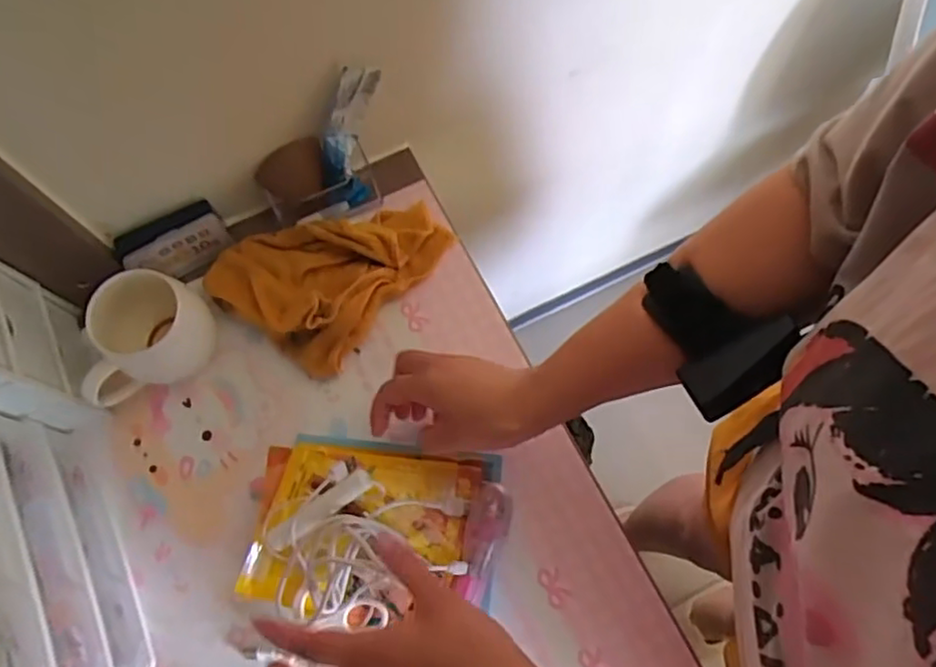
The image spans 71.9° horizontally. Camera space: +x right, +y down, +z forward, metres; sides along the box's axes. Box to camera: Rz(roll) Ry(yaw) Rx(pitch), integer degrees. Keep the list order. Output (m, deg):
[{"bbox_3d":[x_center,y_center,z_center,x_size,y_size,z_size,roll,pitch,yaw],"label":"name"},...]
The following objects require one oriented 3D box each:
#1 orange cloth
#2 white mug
[{"bbox_3d":[-0.128,-0.071,0.614,0.150,0.049,0.197,38,75,13],"label":"orange cloth"},{"bbox_3d":[-0.284,0.010,0.569,0.076,0.083,0.118,28,73,10],"label":"white mug"}]

